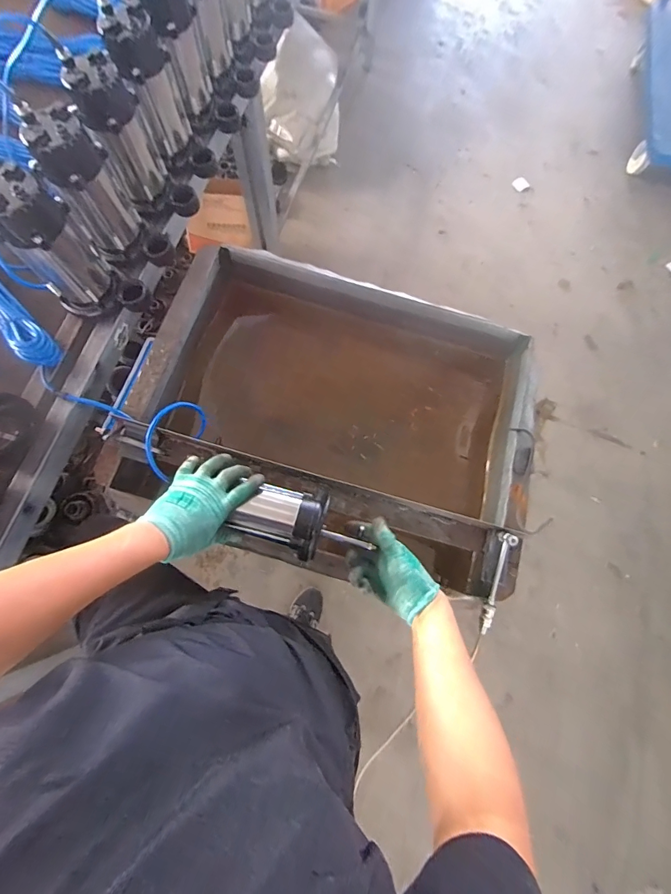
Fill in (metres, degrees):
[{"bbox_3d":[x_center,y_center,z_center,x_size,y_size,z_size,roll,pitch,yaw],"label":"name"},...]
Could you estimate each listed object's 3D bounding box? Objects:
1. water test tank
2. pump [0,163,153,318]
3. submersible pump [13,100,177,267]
[{"bbox_3d":[0.013,-0.073,0.855,0.768,0.299,0.563,16,74,1],"label":"water test tank"},{"bbox_3d":[-0.445,-0.318,0.645,0.149,0.238,0.113,32,75,6],"label":"pump"},{"bbox_3d":[-0.408,-0.438,0.679,0.129,0.231,0.133,-36,79,-12],"label":"submersible pump"}]

